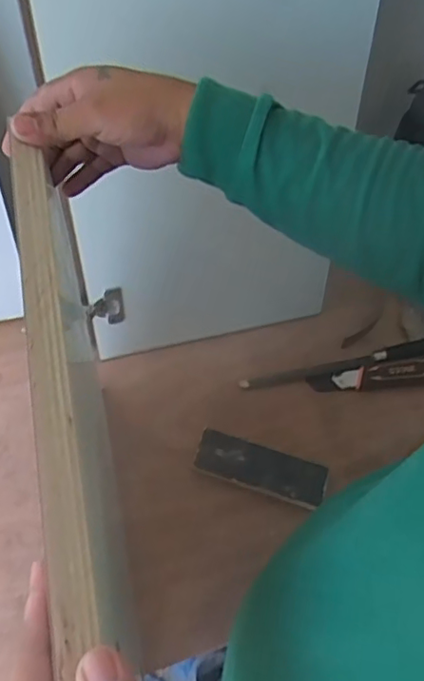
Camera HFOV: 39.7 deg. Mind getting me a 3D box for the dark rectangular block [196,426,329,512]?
[{"bbox_3d":[0.066,0.168,0.779,0.172,0.008,0.062,18,61,7],"label":"dark rectangular block"}]

